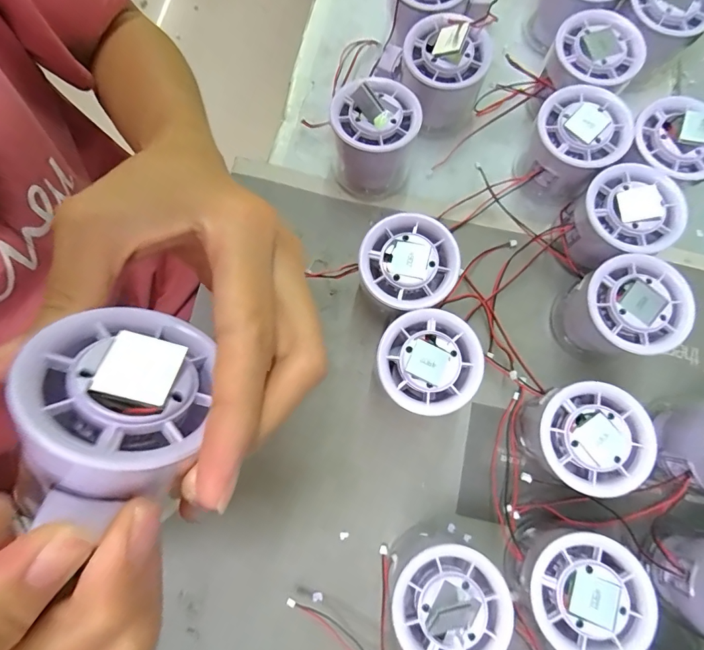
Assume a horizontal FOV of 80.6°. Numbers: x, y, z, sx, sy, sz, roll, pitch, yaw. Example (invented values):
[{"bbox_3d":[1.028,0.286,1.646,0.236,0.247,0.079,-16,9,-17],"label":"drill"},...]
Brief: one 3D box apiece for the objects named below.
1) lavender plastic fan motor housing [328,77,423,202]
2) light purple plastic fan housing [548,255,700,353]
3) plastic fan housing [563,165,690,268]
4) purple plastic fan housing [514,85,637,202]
[{"bbox_3d":[0.015,-0.129,0.283,0.058,0.064,0.060,3,77,1],"label":"lavender plastic fan motor housing"},{"bbox_3d":[0.163,-0.006,0.258,0.055,0.055,0.054,0,78,-1],"label":"light purple plastic fan housing"},{"bbox_3d":[0.170,-0.064,0.271,0.054,0.060,0.055,0,78,-1],"label":"plastic fan housing"},{"bbox_3d":[0.146,-0.119,0.283,0.057,0.054,0.058,27,79,7],"label":"purple plastic fan housing"}]

